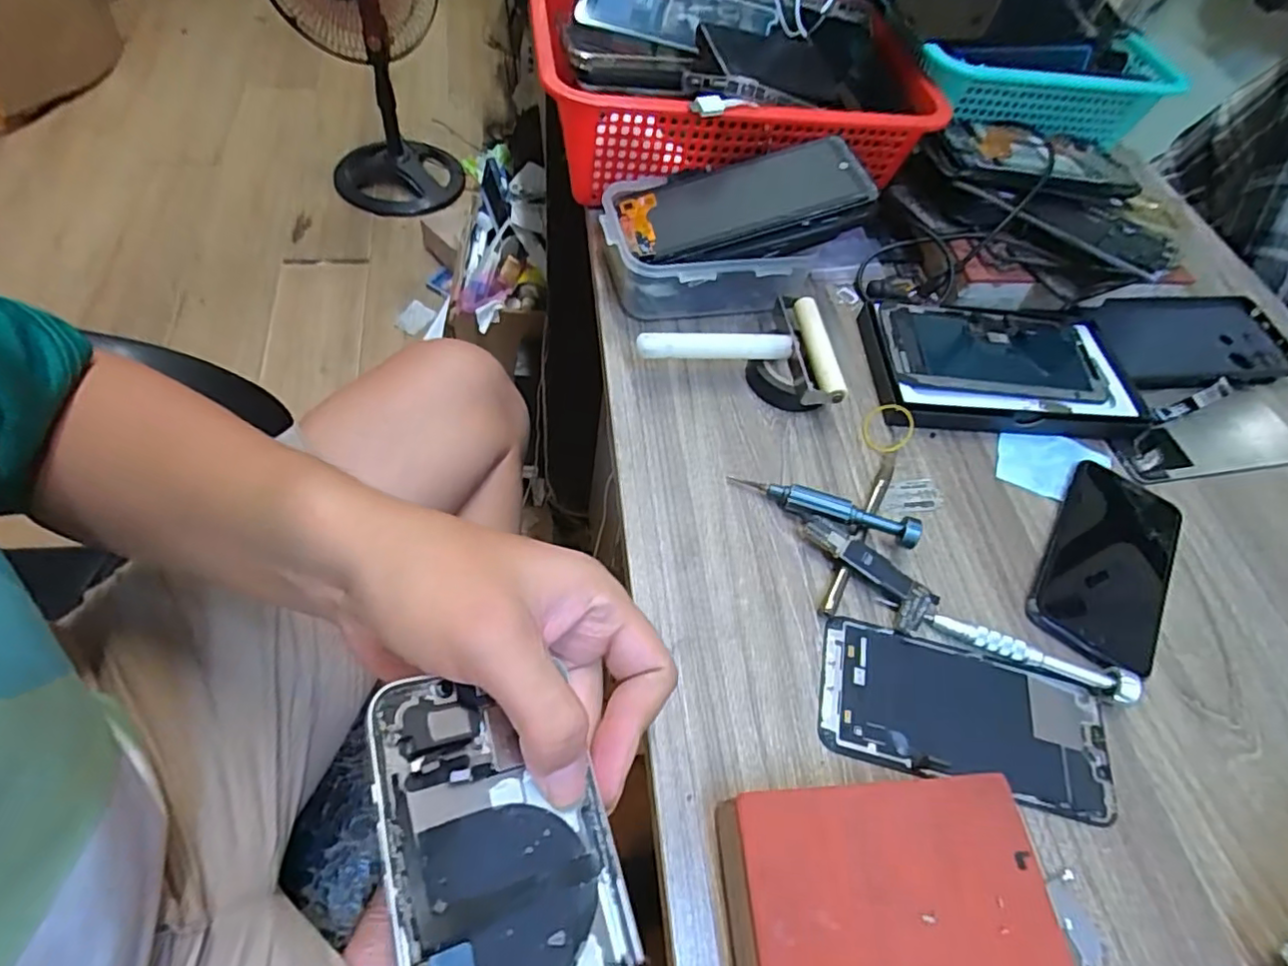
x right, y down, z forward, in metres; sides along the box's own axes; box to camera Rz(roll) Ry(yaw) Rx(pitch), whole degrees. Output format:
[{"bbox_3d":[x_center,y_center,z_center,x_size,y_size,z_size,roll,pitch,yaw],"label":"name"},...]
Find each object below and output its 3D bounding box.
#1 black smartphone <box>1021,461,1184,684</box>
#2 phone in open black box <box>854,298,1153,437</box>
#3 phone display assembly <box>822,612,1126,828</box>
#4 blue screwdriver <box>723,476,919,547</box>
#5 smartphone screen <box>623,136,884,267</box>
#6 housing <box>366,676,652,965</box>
[{"bbox_3d":[0.271,0.047,0.365,0.065,0.005,0.134,34,59,14],"label":"black smartphone"},{"bbox_3d":[0.243,-0.080,0.431,0.176,0.024,0.101,2,57,-7],"label":"phone in open black box"},{"bbox_3d":[0.157,0.114,0.307,0.141,0.006,0.067,15,56,1],"label":"phone display assembly"},{"bbox_3d":[0.101,0.014,0.353,0.104,0.021,0.012,22,57,6],"label":"blue screwdriver"},{"bbox_3d":[0.063,-0.181,0.404,0.152,0.010,0.069,-13,57,6],"label":"smartphone screen"},{"bbox_3d":[-0.040,0.132,0.196,0.072,0.006,0.141,-2,59,-36],"label":"housing"}]

